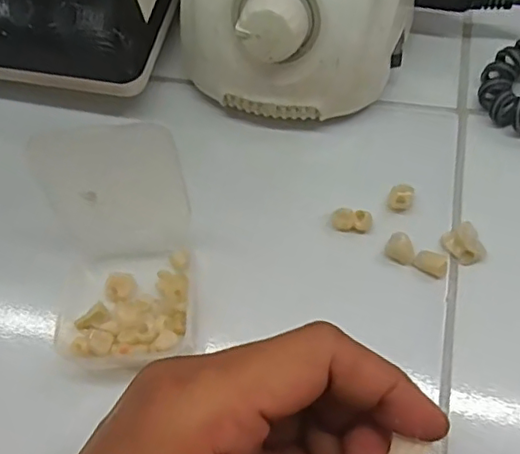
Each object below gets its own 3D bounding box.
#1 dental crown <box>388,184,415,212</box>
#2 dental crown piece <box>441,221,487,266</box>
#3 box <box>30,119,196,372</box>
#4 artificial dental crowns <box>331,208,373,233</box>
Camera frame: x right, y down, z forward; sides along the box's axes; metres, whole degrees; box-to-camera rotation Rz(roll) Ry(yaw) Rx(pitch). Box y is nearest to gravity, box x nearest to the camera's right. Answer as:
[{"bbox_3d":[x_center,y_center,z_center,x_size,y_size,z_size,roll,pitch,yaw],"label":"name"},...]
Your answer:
[{"bbox_3d":[0.063,-0.013,0.267,0.011,0.009,0.010,-1,65,3],"label":"dental crown"},{"bbox_3d":[0.088,0.008,0.256,0.014,0.008,0.017,-24,66,-7],"label":"dental crown piece"},{"bbox_3d":[-0.057,0.010,0.236,0.055,0.055,0.078,-2,65,3],"label":"box"},{"bbox_3d":[0.041,-0.003,0.264,0.017,0.008,0.009,4,65,5],"label":"artificial dental crowns"}]

